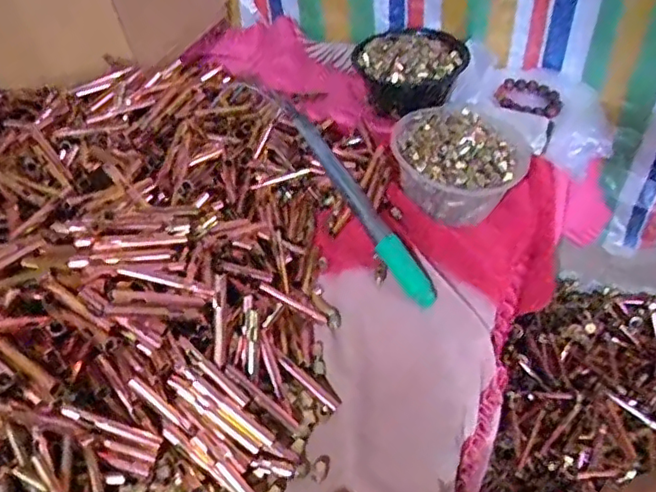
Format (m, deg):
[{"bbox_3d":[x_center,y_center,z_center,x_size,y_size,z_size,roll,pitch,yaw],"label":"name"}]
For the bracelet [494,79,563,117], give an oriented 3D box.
[{"bbox_3d":[0.293,-0.217,0.896,0.096,0.023,0.059,26,79,26],"label":"bracelet"}]

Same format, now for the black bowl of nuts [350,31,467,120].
[{"bbox_3d":[0.118,-0.252,0.890,0.163,0.079,0.133,5,43,5],"label":"black bowl of nuts"}]

